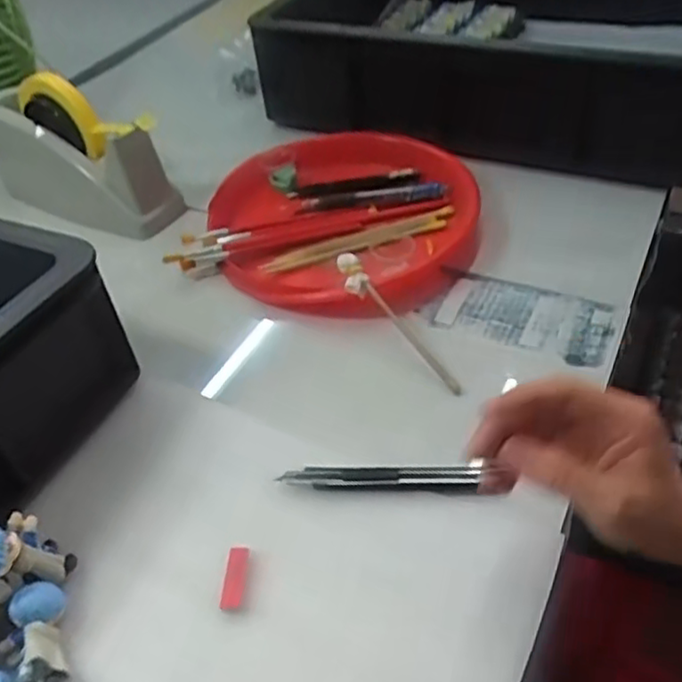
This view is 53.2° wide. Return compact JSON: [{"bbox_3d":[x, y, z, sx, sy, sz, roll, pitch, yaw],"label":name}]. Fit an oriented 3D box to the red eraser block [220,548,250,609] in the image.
[{"bbox_3d":[-0.061,0.135,0.389,0.012,0.004,0.035,-1,44,7],"label":"red eraser block"}]

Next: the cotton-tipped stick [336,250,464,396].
[{"bbox_3d":[0.041,-0.013,0.515,0.019,0.022,0.140,-29,66,-21],"label":"cotton-tipped stick"}]

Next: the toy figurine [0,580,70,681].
[{"bbox_3d":[-0.164,0.161,0.362,0.034,0.023,0.060,-17,44,-9],"label":"toy figurine"}]

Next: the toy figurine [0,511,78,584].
[{"bbox_3d":[-0.180,0.120,0.380,0.042,0.048,0.030,-36,50,-26],"label":"toy figurine"}]

